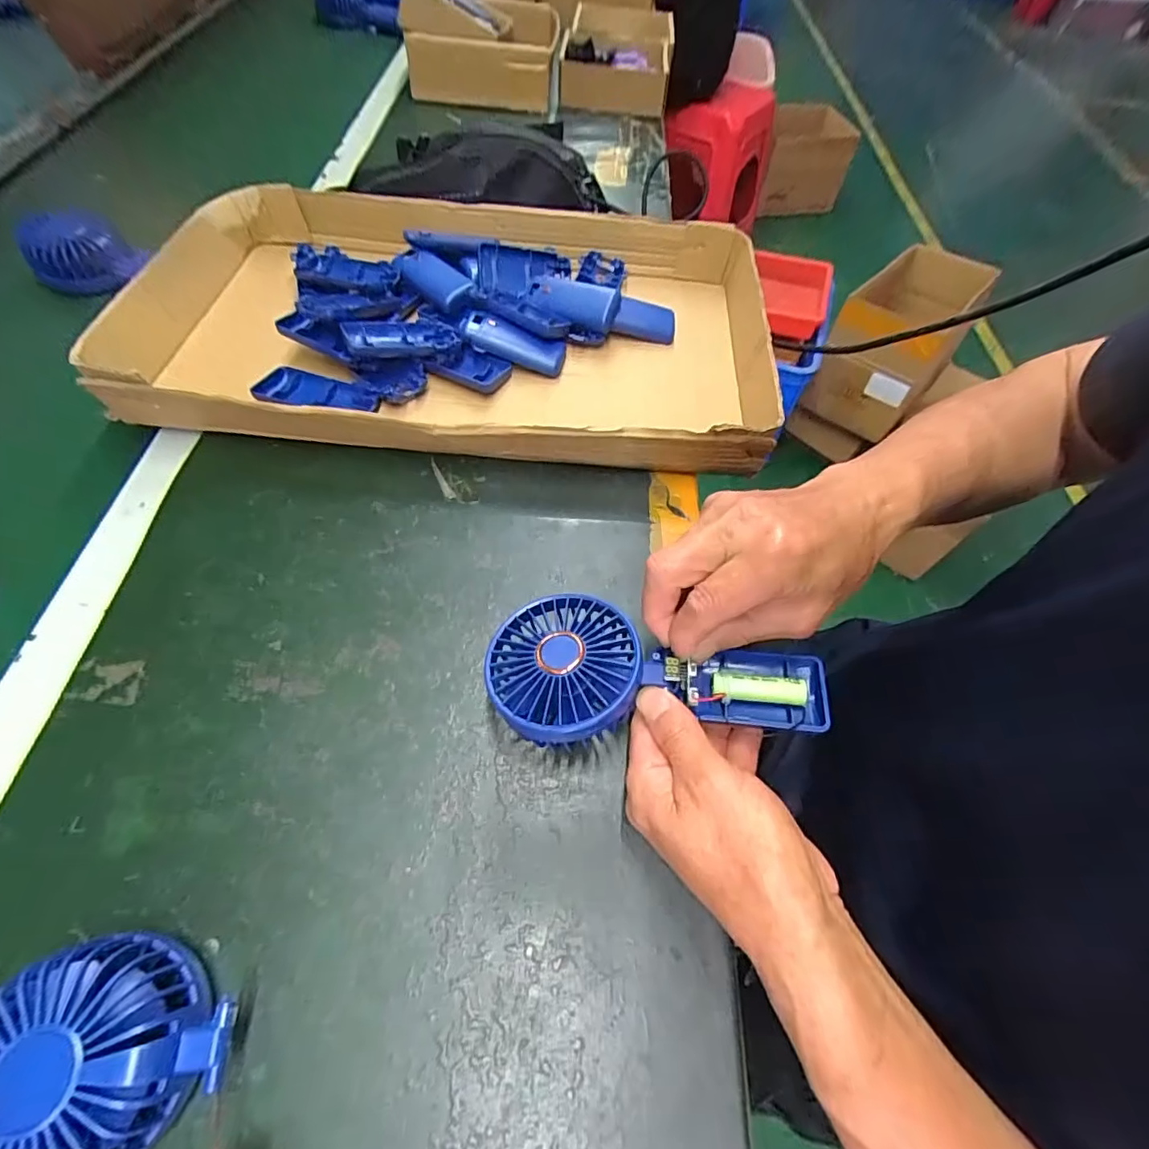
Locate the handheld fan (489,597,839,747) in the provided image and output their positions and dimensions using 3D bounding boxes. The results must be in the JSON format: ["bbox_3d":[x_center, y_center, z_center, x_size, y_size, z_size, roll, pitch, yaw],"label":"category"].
[{"bbox_3d":[0.043,0.054,0.302,0.181,0.027,0.084,5,59,3],"label":"handheld fan"}]

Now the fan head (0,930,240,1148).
[{"bbox_3d":[-0.200,0.201,0.228,0.088,0.046,0.083,1,59,-2],"label":"fan head"}]

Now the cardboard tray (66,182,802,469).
[{"bbox_3d":[-0.099,-0.227,0.478,0.519,0.052,0.304,2,59,-2],"label":"cardboard tray"}]

